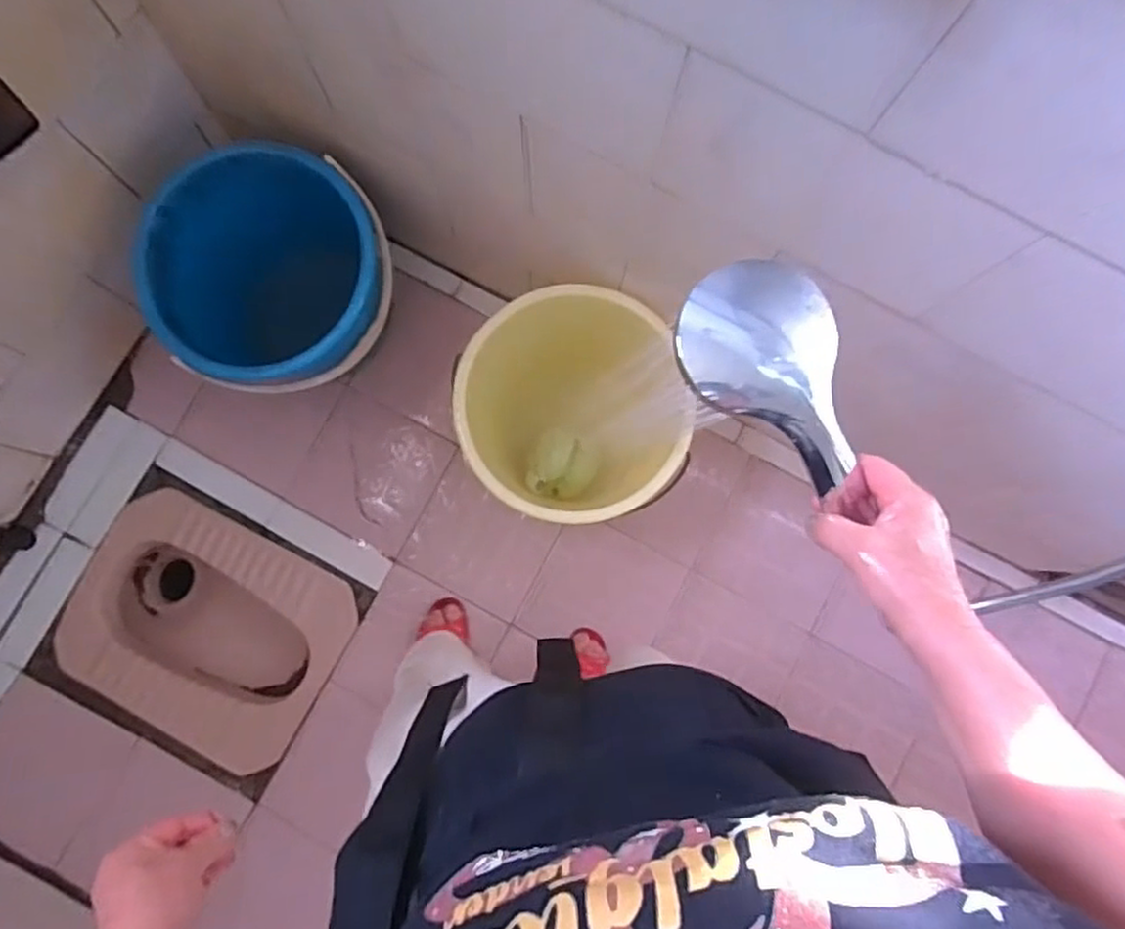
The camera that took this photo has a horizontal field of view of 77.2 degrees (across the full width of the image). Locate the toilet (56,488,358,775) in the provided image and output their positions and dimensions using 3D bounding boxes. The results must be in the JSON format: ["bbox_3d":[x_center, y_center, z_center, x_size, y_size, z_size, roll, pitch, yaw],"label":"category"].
[{"bbox_3d":[-0.653,0.309,1.377,0.485,0.197,0.389,27,84,2],"label":"toilet"}]

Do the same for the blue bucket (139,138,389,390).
[{"bbox_3d":[-0.451,-0.289,1.164,0.335,0.336,0.350,0,84,-1],"label":"blue bucket"}]

